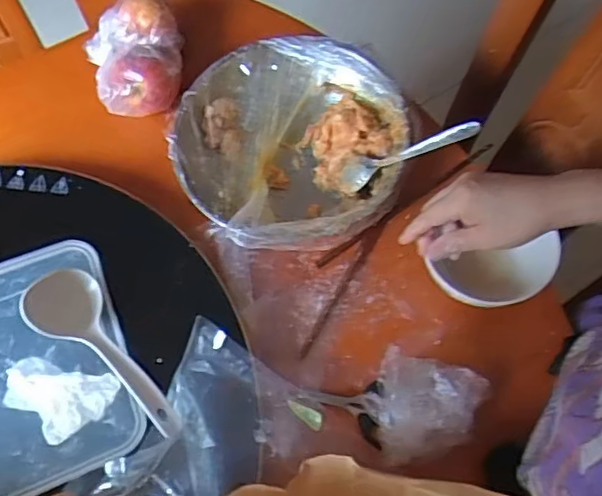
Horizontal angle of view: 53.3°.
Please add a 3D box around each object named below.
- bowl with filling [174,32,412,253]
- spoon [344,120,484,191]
[{"bbox_3d":[-0.013,-0.116,0.691,0.245,0.081,0.255,-1,67,3],"label":"bowl with filling"},{"bbox_3d":[0.114,-0.102,0.648,0.161,0.017,0.030,-19,61,33],"label":"spoon"}]

